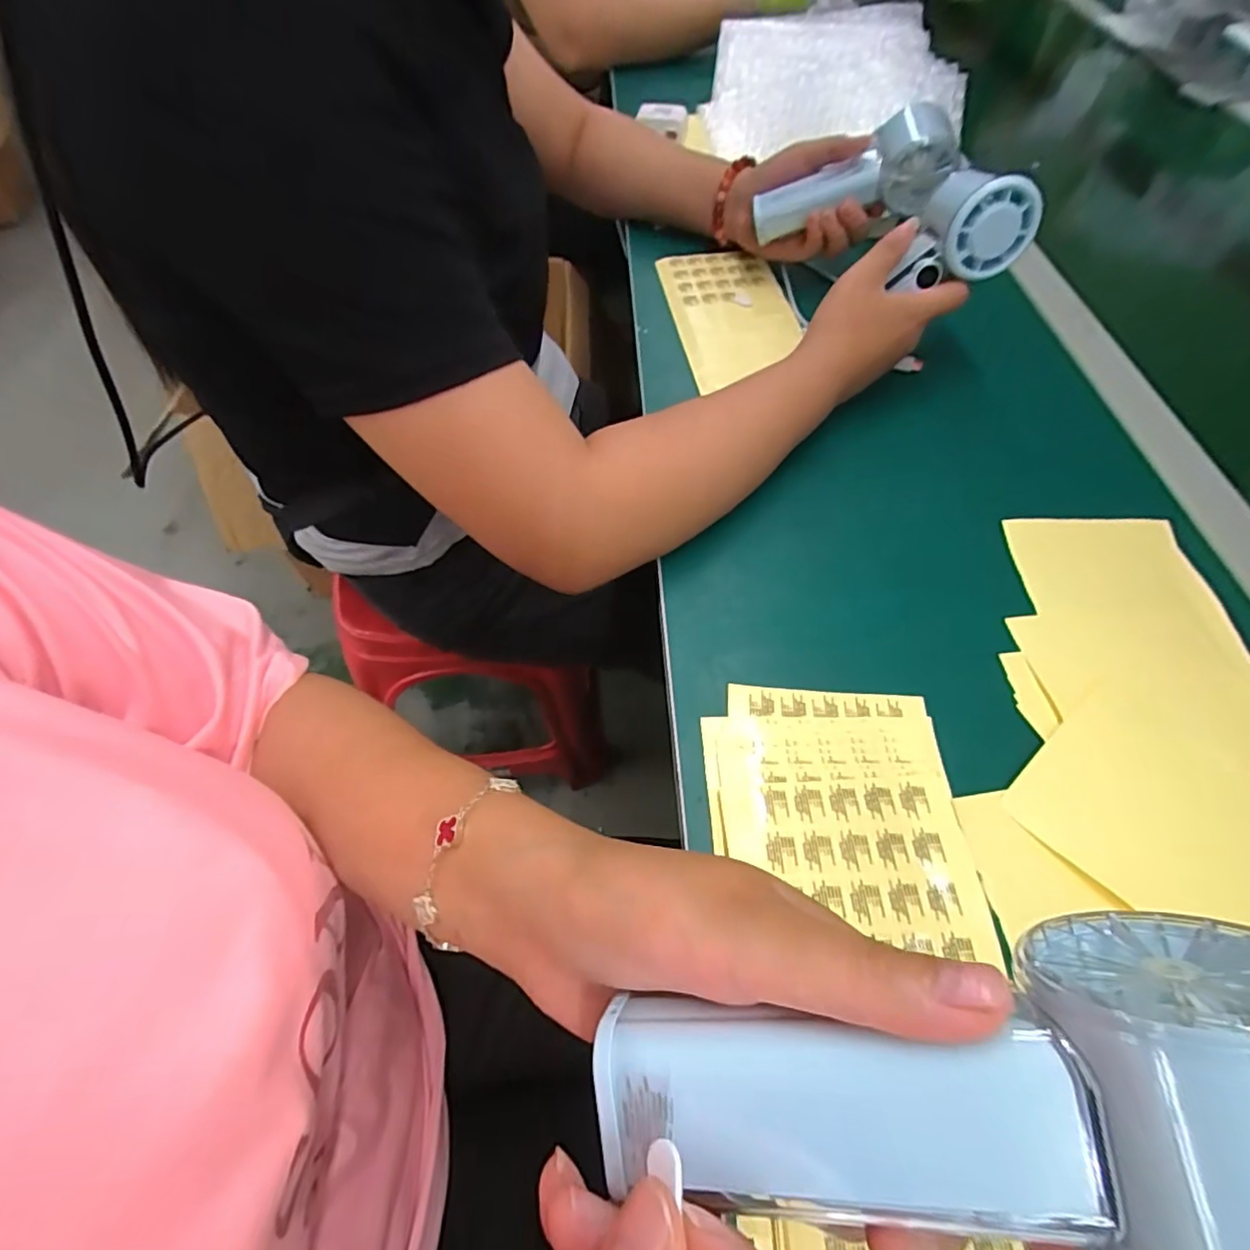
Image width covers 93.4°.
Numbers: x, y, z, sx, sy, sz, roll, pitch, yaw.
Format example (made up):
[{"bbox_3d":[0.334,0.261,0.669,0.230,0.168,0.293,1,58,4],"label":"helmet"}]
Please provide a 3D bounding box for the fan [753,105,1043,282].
[{"bbox_3d":[0.213,-0.327,0.446,0.098,0.076,0.207,-32,62,-17],"label":"fan"}]

